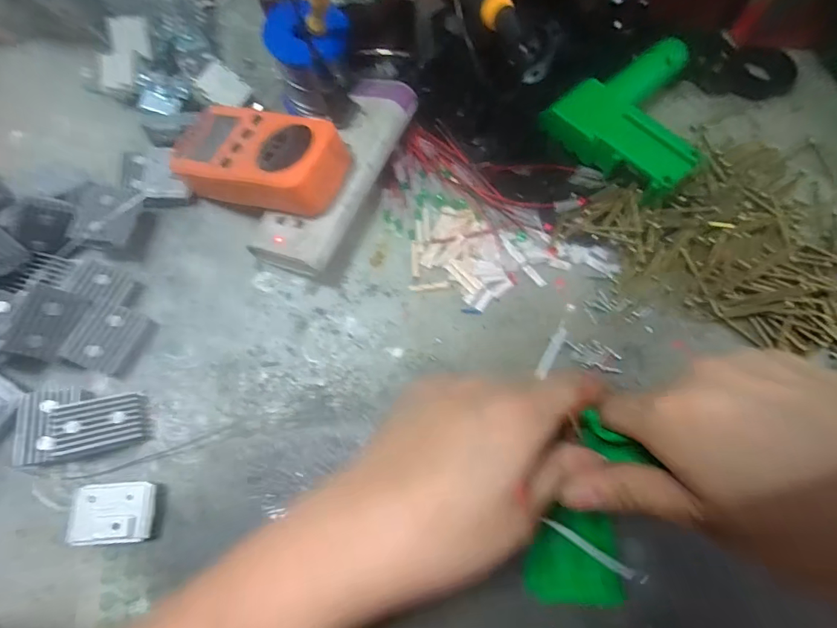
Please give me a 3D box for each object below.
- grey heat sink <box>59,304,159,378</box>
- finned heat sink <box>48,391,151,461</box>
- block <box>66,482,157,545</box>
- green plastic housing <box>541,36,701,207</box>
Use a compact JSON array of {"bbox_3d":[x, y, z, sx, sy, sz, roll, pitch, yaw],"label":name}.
[{"bbox_3d":[-0.211,0.017,0.292,0.011,0.037,0.046,2,60,47],"label":"grey heat sink"},{"bbox_3d":[-0.202,0.070,0.274,0.051,0.011,0.033,-7,81,-38],"label":"finned heat sink"},{"bbox_3d":[-0.184,0.121,0.262,0.046,0.017,0.032,-2,71,-2],"label":"block"},{"bbox_3d":[0.192,-0.162,0.353,0.146,0.036,0.112,-38,76,-12],"label":"green plastic housing"}]

